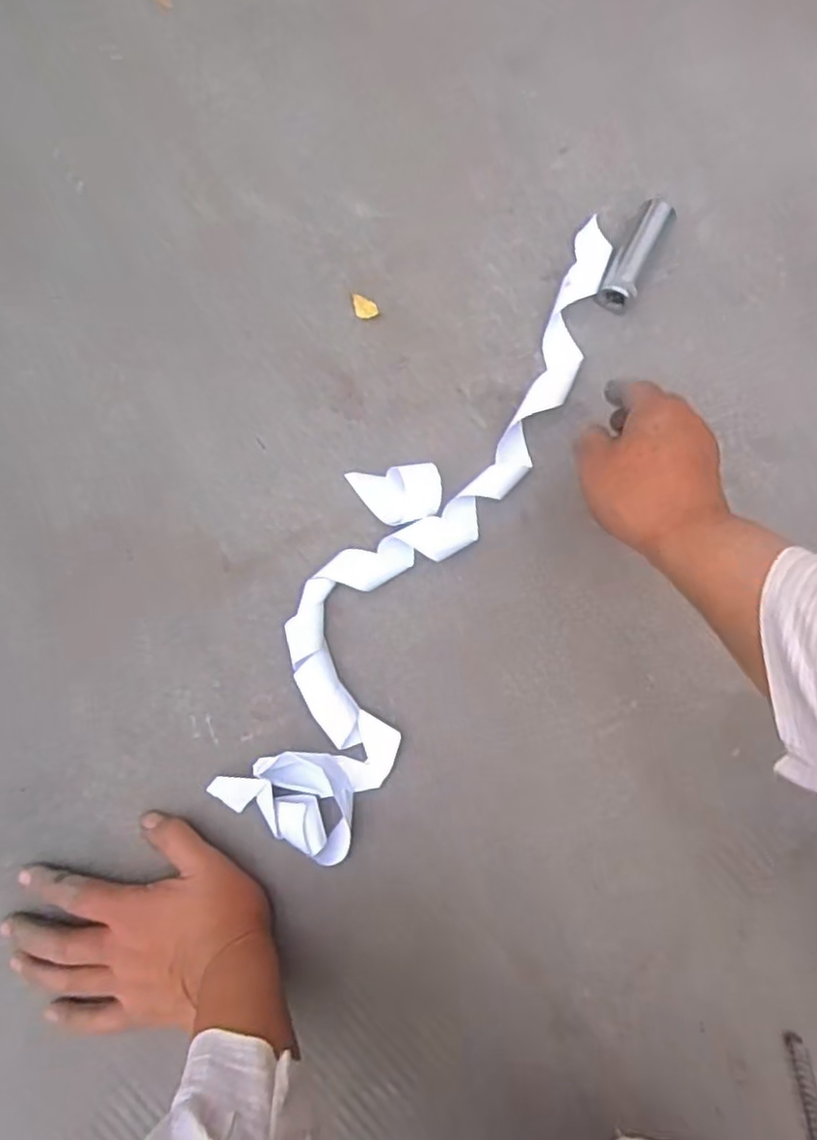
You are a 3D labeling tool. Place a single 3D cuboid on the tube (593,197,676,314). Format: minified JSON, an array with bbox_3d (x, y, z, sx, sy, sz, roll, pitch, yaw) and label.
[{"bbox_3d":[0.164,-0.228,0.498,0.028,0.027,0.078,27,82,-1],"label":"tube"}]

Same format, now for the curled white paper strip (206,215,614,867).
[{"bbox_3d":[0.015,-0.044,0.470,0.101,0.030,0.472,26,82,-1],"label":"curled white paper strip"}]

